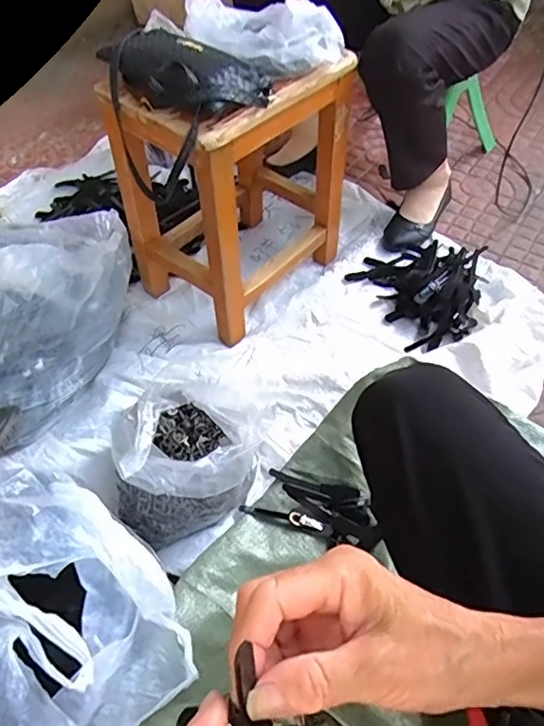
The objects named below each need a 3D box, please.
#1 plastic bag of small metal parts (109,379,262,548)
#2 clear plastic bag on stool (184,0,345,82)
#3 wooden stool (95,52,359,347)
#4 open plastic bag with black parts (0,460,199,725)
[{"bbox_3d":[-0.120,0.108,0.738,0.188,0.143,0.210,-13,49,-9],"label":"plastic bag of small metal parts"},{"bbox_3d":[-0.014,-0.474,0.778,0.229,0.063,0.156,21,54,20],"label":"clear plastic bag on stool"},{"bbox_3d":[-0.066,-0.295,0.911,0.231,0.385,0.326,32,57,27],"label":"wooden stool"},{"bbox_3d":[-0.262,0.267,0.571,0.320,0.127,0.261,32,58,26],"label":"open plastic bag with black parts"}]

